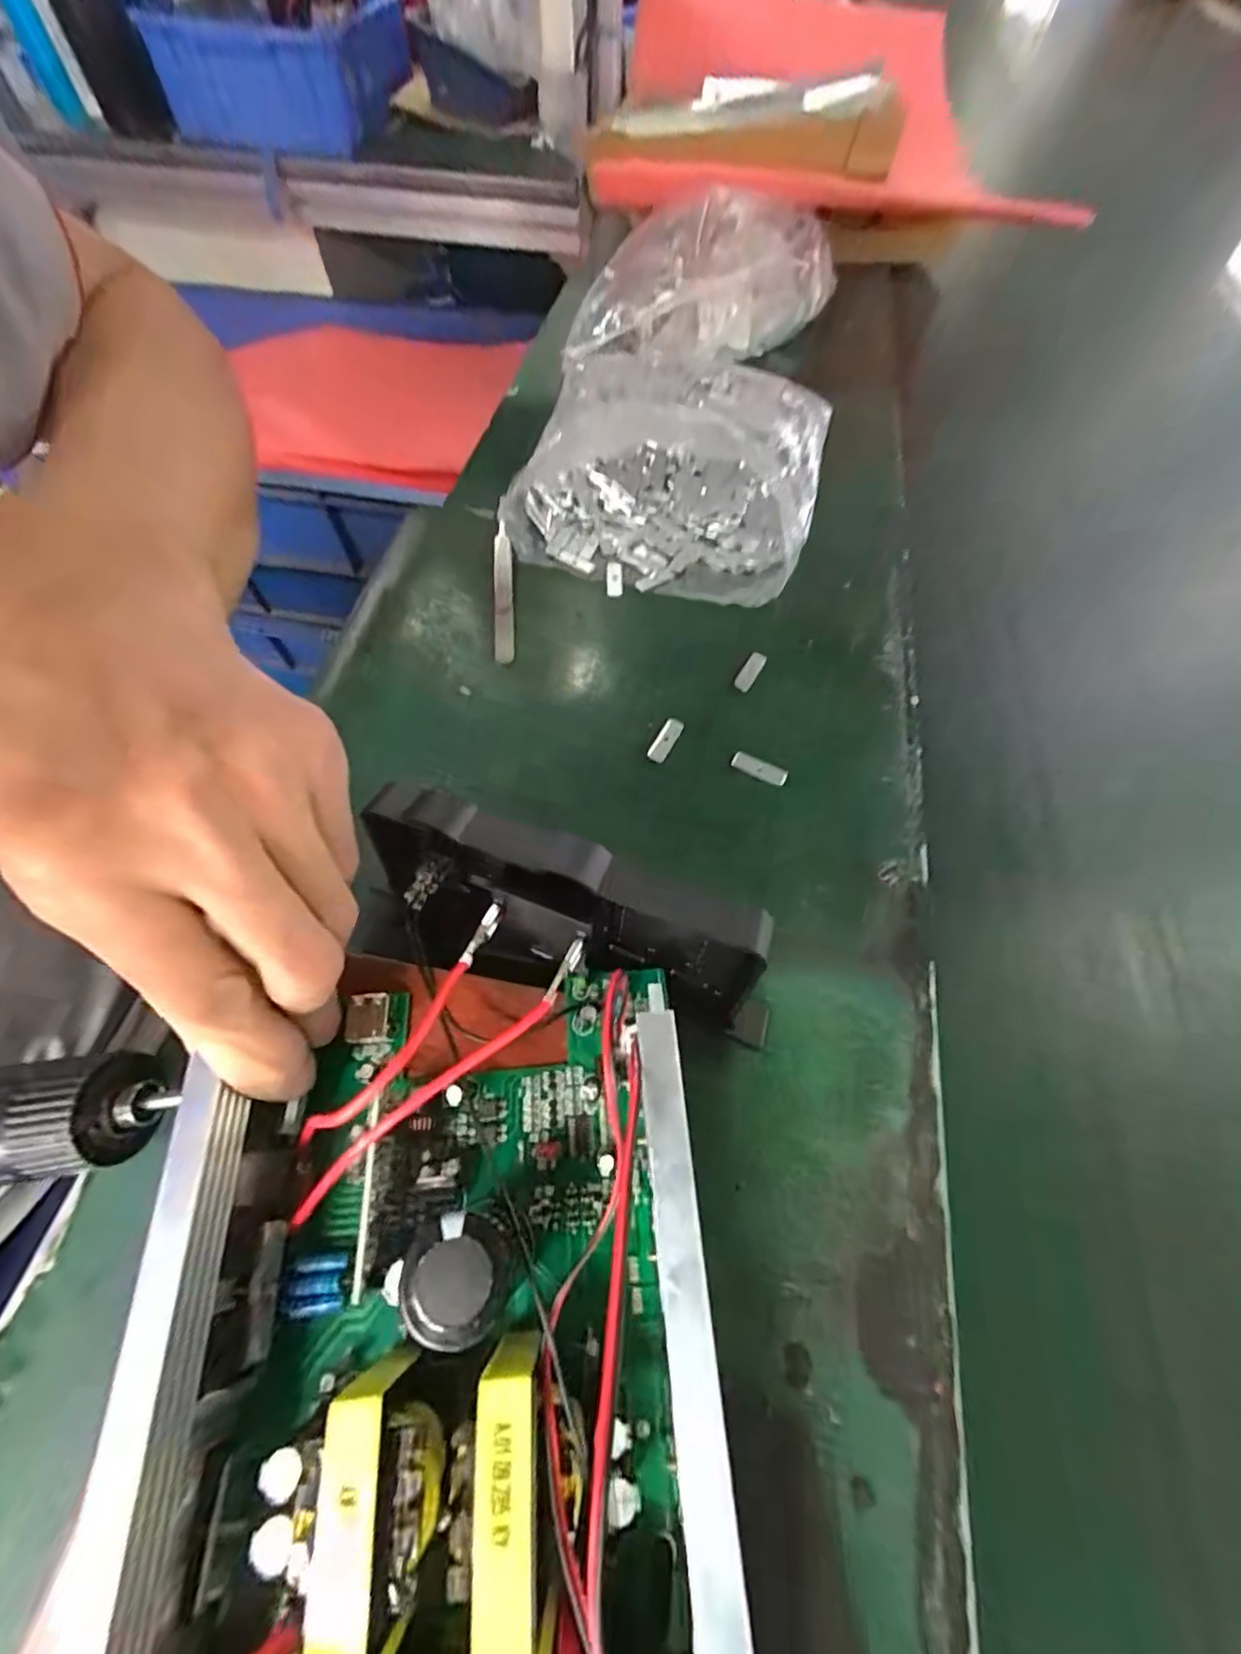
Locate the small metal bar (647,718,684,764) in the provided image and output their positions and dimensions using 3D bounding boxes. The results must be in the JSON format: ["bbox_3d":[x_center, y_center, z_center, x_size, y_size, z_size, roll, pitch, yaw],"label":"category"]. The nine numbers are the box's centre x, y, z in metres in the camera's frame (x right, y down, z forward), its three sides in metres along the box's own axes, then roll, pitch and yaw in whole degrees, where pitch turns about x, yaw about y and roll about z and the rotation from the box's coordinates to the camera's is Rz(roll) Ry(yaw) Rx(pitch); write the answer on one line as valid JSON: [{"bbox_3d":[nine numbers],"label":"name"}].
[{"bbox_3d":[0.022,-0.042,0.274,0.009,0.004,0.024,26,64,11],"label":"small metal bar"}]

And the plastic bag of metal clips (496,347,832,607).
[{"bbox_3d":[0.031,-0.222,0.347,0.176,0.036,0.185,15,62,5],"label":"plastic bag of metal clips"}]

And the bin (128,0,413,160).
[{"bbox_3d":[-0.356,-0.811,0.618,0.216,0.084,0.161,16,62,6],"label":"bin"}]

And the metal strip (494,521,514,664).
[{"bbox_3d":[-0.064,-0.129,0.315,0.010,0.004,0.089,-4,70,-2],"label":"metal strip"}]

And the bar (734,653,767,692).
[{"bbox_3d":[0.067,-0.081,0.295,0.008,0.004,0.025,30,64,12],"label":"bar"}]

